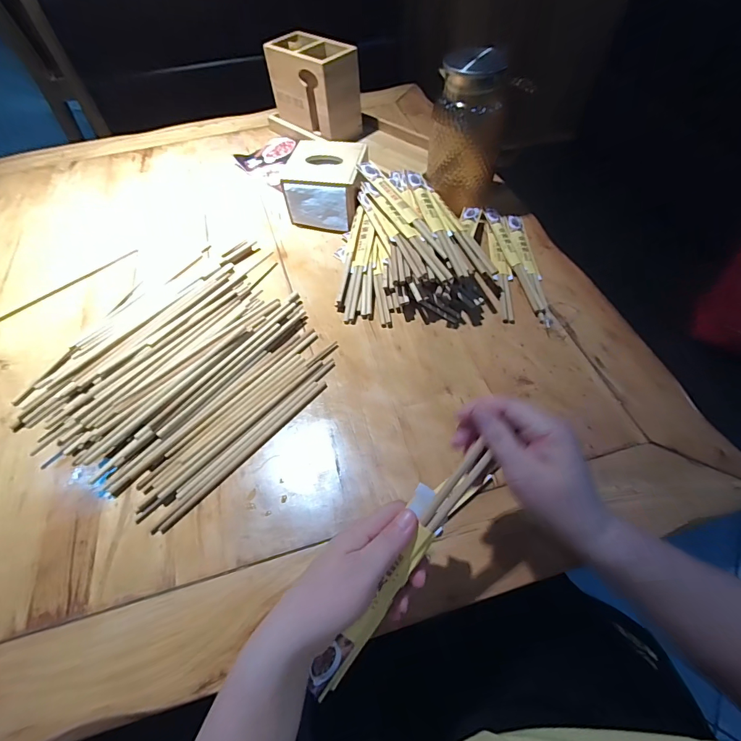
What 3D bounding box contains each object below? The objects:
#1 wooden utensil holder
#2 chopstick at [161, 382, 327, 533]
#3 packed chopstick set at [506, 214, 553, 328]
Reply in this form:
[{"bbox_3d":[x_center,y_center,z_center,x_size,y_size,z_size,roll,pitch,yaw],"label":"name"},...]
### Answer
[{"bbox_3d":[-0.113,-0.576,0.811,0.167,0.170,0.097,35,64,23],"label":"wooden utensil holder"},{"bbox_3d":[-0.138,0.092,0.452,0.008,0.006,0.234,35,64,25],"label":"chopstick"},{"bbox_3d":[0.245,-0.167,0.603,0.034,0.014,0.250,-2,55,2],"label":"packed chopstick set"}]

